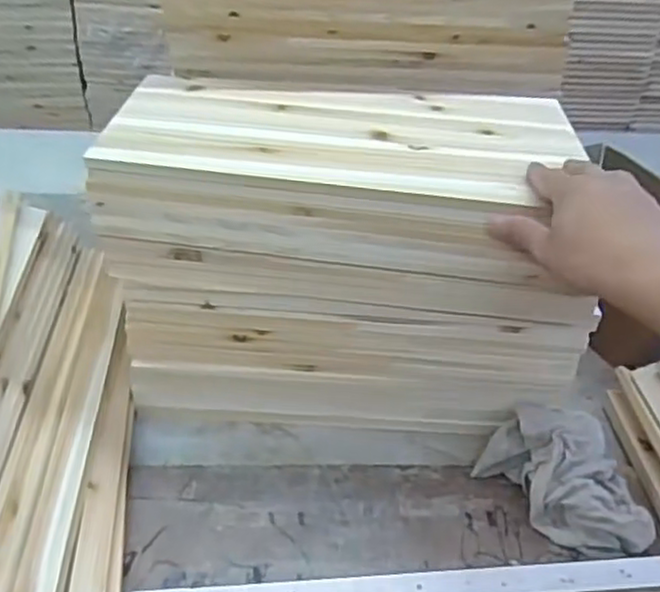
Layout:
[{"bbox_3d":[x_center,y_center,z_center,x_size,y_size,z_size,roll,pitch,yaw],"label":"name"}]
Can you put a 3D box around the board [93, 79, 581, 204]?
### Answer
[{"bbox_3d":[0.018,-0.154,0.636,0.414,0.022,0.218,5,35,3],"label":"board"}]

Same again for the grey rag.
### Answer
[{"bbox_3d":[0.224,0.162,0.621,0.109,0.047,0.150,-22,42,-31],"label":"grey rag"}]

